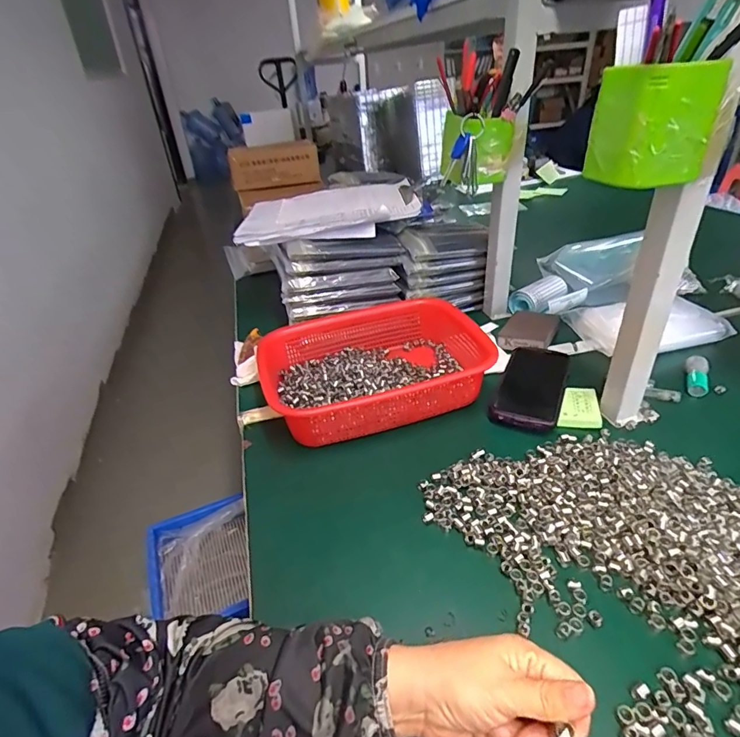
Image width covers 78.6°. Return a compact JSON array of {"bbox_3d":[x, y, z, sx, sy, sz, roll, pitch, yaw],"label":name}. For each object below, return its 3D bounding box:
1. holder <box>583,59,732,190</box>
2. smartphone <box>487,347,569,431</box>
[{"bbox_3d":[0.222,-0.192,0.358,0.070,0.078,0.066,-13,34,-11],"label":"holder"},{"bbox_3d":[0.211,0.020,0.587,0.077,0.012,0.166,11,37,23],"label":"smartphone"}]

